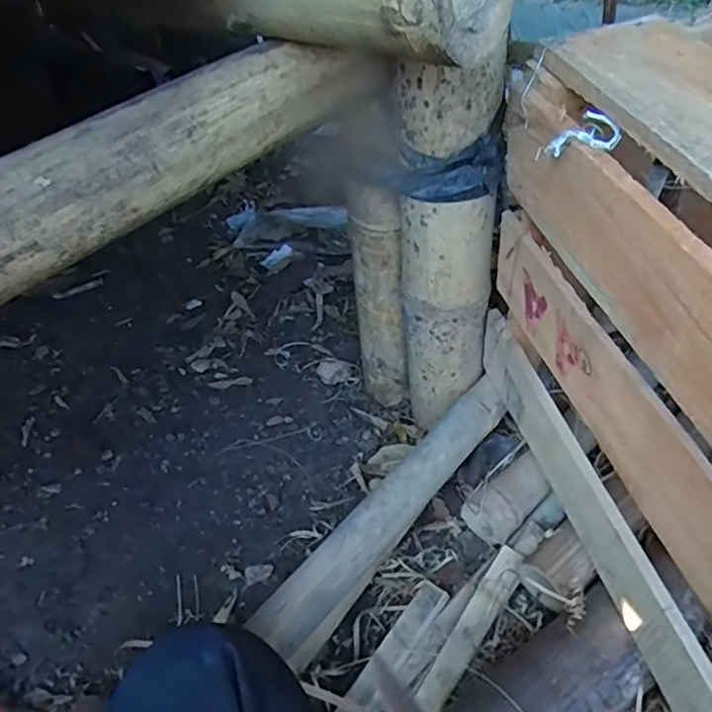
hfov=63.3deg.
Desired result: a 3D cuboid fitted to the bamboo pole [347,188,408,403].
[{"bbox_3d":[0.027,-0.047,0.649,0.054,0.305,0.044,-2,44,3],"label":"bamboo pole"}]

